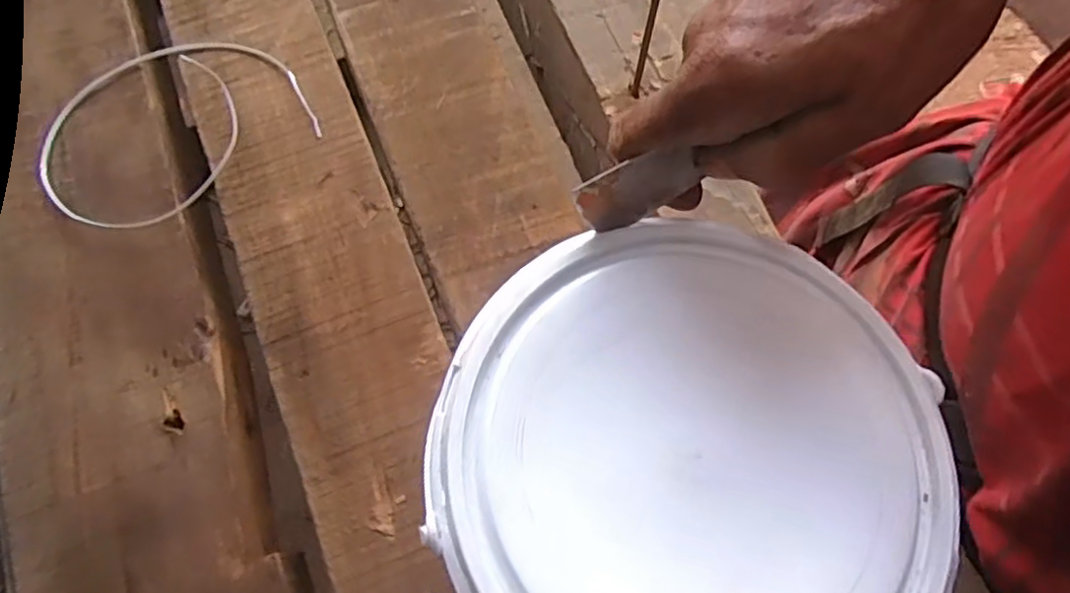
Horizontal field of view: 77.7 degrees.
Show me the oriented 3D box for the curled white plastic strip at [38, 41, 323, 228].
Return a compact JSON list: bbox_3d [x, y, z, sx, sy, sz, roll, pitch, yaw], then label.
[{"bbox_3d":[-0.262,-0.124,0.479,0.186,0.010,0.132,-34,73,-12],"label":"curled white plastic strip"}]

